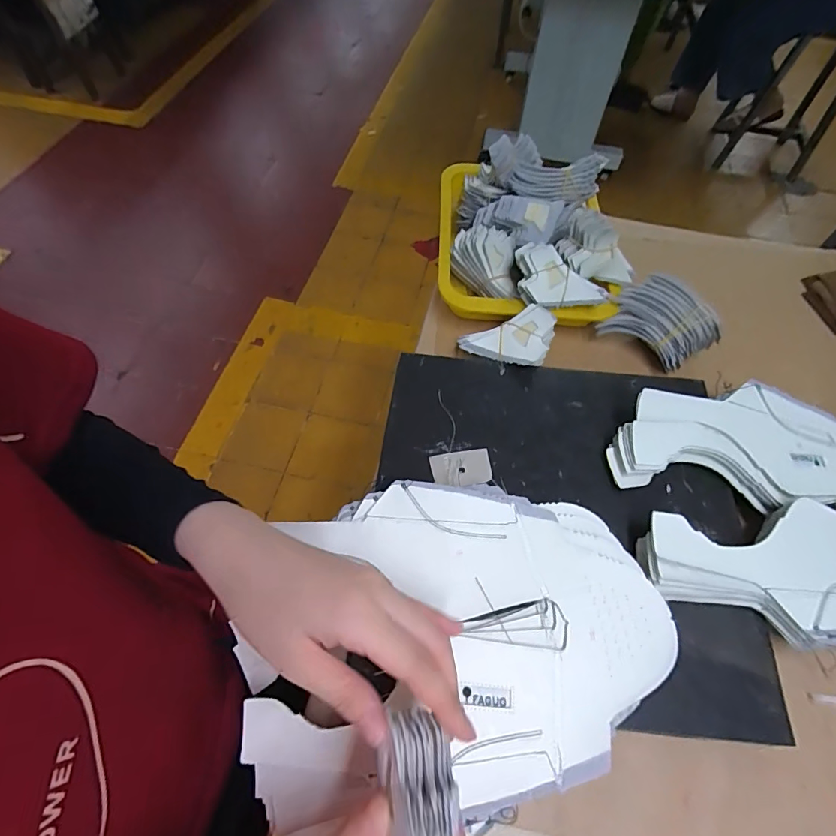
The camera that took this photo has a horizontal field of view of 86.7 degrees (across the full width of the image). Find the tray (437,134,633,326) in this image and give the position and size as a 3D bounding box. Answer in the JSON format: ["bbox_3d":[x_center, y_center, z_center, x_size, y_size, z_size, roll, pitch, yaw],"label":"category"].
[{"bbox_3d":[0.125,-0.221,0.495,0.198,0.087,0.239,3,60,1],"label":"tray"}]

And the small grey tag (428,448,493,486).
[{"bbox_3d":[0.038,0.044,0.389,0.052,0.005,0.031,-6,65,-9],"label":"small grey tag"}]

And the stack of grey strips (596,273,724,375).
[{"bbox_3d":[0.253,-0.099,0.461,0.102,0.051,0.072,41,67,20],"label":"stack of grey strips"}]

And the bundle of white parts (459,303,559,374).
[{"bbox_3d":[0.095,-0.075,0.451,0.091,0.024,0.053,-20,86,20],"label":"bundle of white parts"}]

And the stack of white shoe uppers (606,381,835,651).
[{"bbox_3d":[0.313,0.069,0.362,0.285,0.037,0.201,1,60,1],"label":"stack of white shoe uppers"}]

